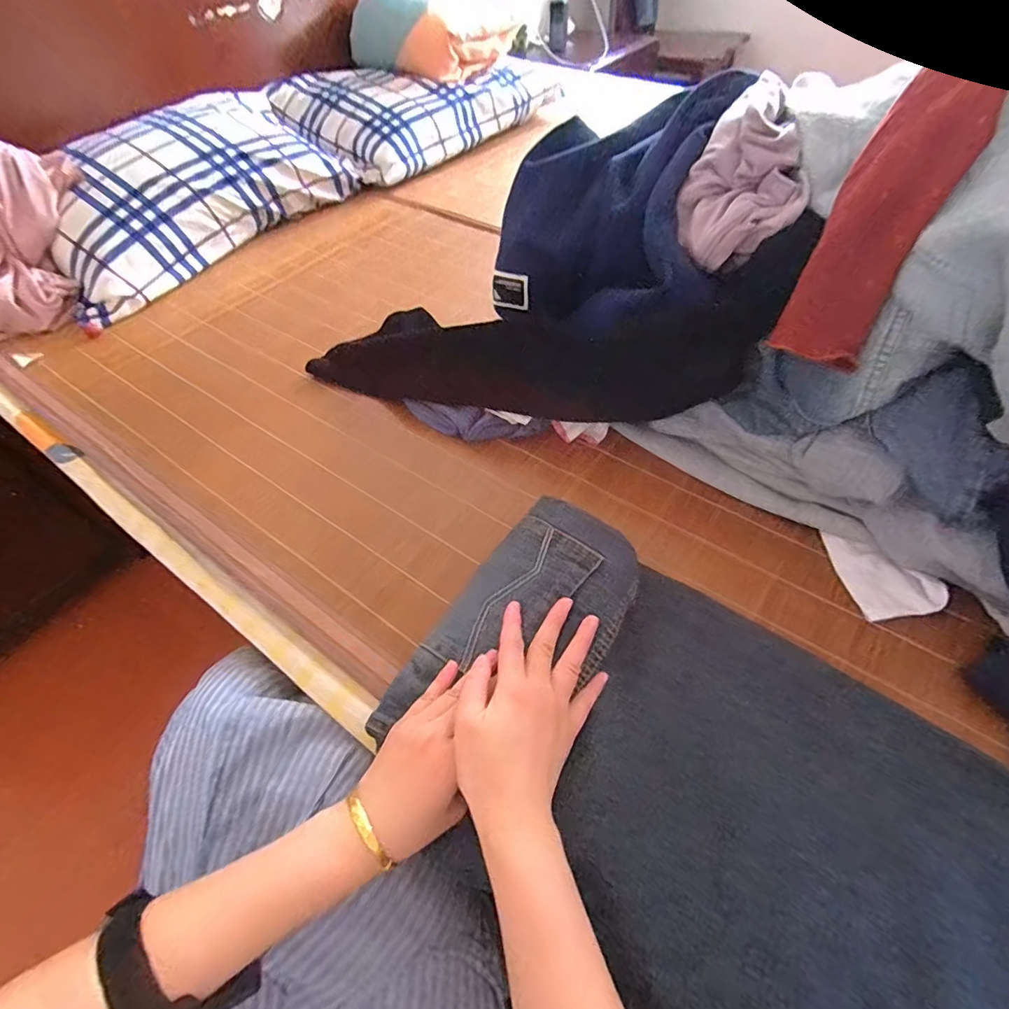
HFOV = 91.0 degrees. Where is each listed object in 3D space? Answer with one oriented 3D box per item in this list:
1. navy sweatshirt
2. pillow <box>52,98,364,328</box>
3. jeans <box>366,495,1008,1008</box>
[{"bbox_3d":[0.022,-0.269,0.575,0.526,0.256,0.233,6,54,8],"label":"navy sweatshirt"},{"bbox_3d":[-0.581,-0.576,0.905,0.291,0.164,0.569,28,59,22],"label":"pillow"},{"bbox_3d":[0.209,0.256,0.305,0.658,0.051,0.295,33,65,22],"label":"jeans"}]

